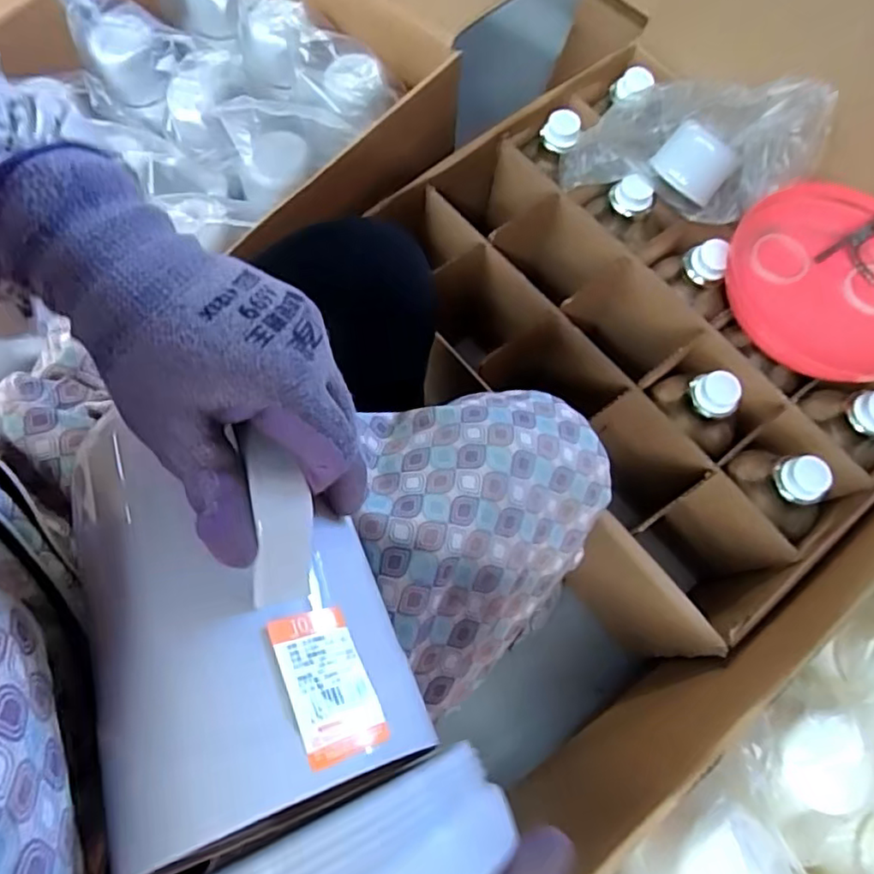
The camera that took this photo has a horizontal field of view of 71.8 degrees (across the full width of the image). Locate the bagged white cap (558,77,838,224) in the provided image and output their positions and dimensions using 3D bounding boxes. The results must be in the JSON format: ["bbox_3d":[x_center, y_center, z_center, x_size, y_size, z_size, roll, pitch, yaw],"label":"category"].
[{"bbox_3d":[0.293,-0.347,0.683,0.257,0.110,0.148,15,72,4],"label":"bagged white cap"}]

